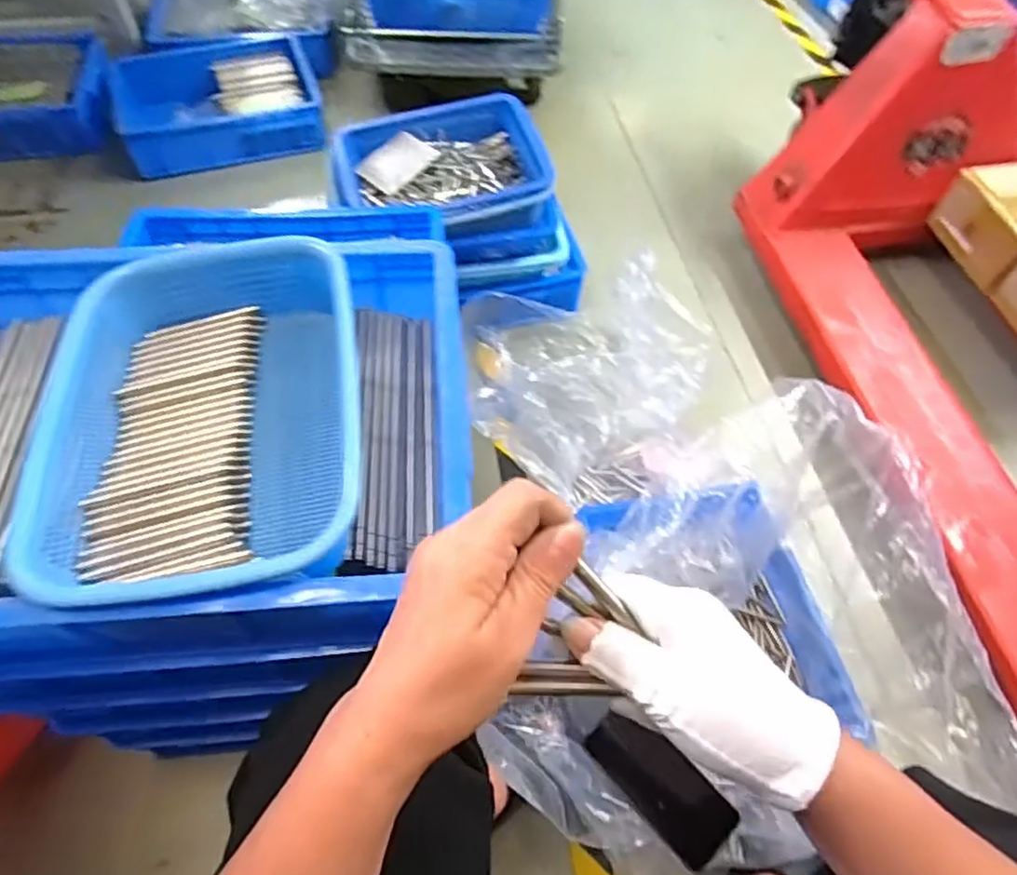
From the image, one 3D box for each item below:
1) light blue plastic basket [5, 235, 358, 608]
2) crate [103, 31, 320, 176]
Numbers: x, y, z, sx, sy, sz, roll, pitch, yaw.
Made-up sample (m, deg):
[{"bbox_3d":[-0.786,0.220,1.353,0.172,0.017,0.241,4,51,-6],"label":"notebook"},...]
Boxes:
[{"bbox_3d":[-0.213,-0.016,0.471,0.207,0.081,0.293,-7,58,-7],"label":"light blue plastic basket"},{"bbox_3d":[-0.644,-0.741,1.453,0.418,0.144,0.338,-21,60,-16],"label":"crate"}]

